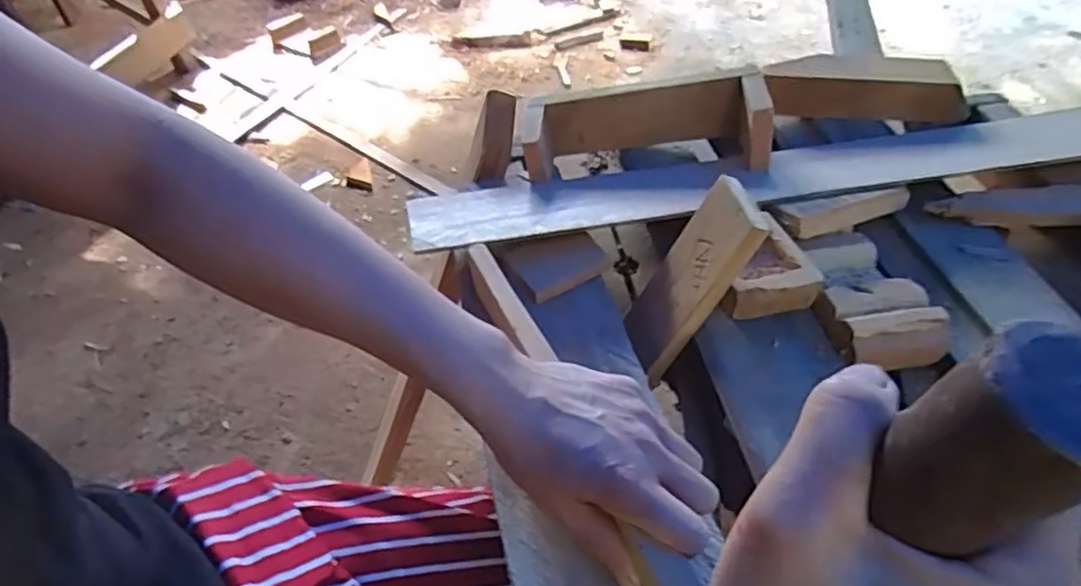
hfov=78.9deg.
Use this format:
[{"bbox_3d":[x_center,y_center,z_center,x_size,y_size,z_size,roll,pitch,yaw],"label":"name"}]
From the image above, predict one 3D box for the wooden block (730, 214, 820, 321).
[{"bbox_3d":[0.175,-0.013,0.476,0.052,0.032,0.079,18,49,22],"label":"wooden block"}]

